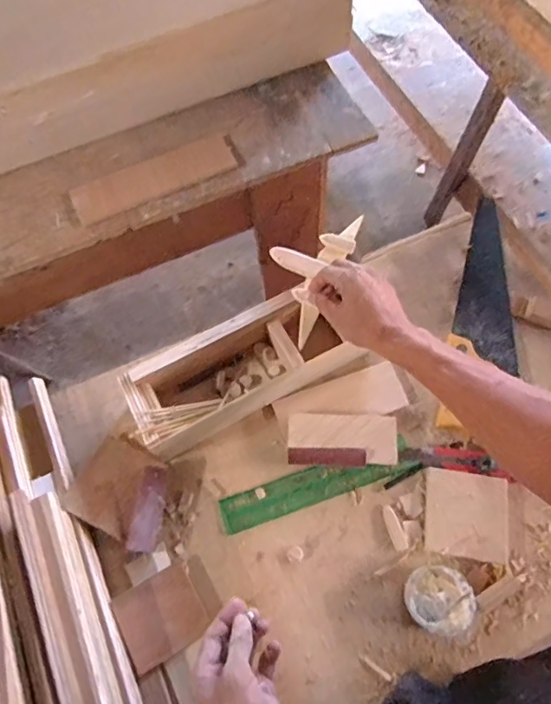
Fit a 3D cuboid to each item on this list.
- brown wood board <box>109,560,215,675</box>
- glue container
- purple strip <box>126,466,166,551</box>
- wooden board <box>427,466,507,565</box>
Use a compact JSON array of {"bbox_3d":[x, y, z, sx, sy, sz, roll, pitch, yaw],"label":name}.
[{"bbox_3d":[-0.127,0.294,0.564,0.087,0.007,0.081,-29,68,-9],"label":"brown wood board"},{"bbox_3d":[0.182,0.272,0.556,0.066,0.039,0.066,-1,66,2],"label":"glue container"},{"bbox_3d":[-0.149,0.186,0.598,0.027,0.030,0.094,7,67,6],"label":"purple strip"},{"bbox_3d":[0.230,0.195,0.602,0.095,0.014,0.094,7,67,6],"label":"wooden board"}]

